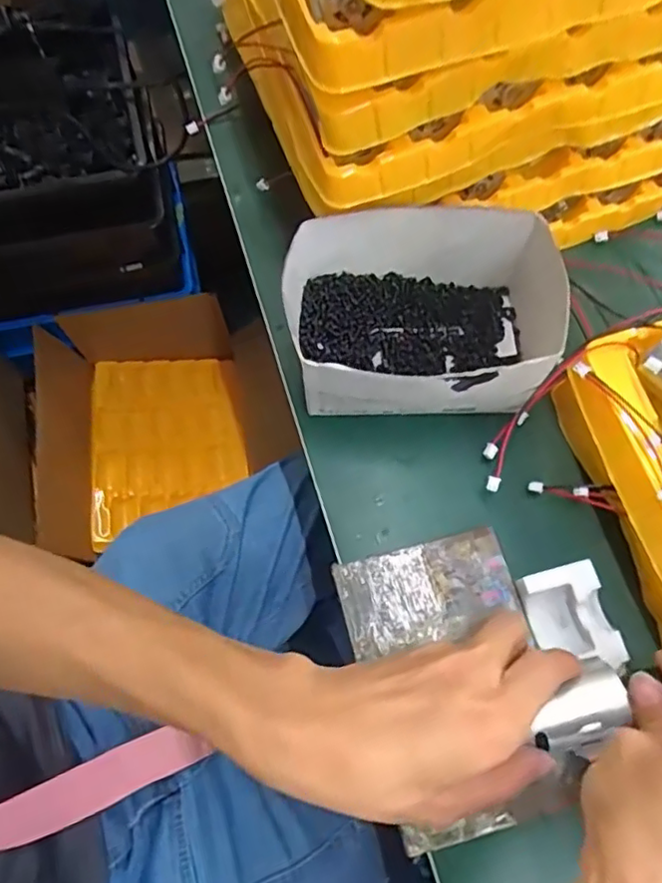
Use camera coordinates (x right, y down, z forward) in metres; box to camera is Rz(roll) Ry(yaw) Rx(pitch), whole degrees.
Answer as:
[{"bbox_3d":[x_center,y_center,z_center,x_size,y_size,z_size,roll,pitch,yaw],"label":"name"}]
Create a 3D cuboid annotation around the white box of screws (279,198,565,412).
[{"bbox_3d":[0.057,-0.075,0.366,0.159,0.075,0.116,-2,71,1],"label":"white box of screws"}]

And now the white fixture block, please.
[{"bbox_3d":[0.130,0.099,0.330,0.039,0.026,0.056,-15,71,-3],"label":"white fixture block"}]

